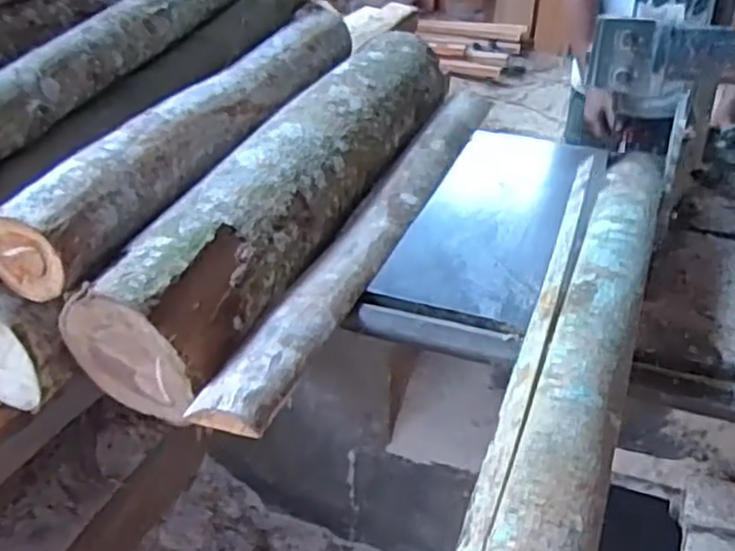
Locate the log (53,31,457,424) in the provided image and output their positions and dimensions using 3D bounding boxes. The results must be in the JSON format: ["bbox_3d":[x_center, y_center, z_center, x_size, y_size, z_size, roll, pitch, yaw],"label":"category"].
[{"bbox_3d":[-0.105,-0.191,1.406,0.198,0.193,1.087,13,37,20],"label":"log"}]

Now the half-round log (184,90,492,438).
[{"bbox_3d":[0.028,-0.111,1.346,0.105,0.034,1.090,12,37,19],"label":"half-round log"}]

